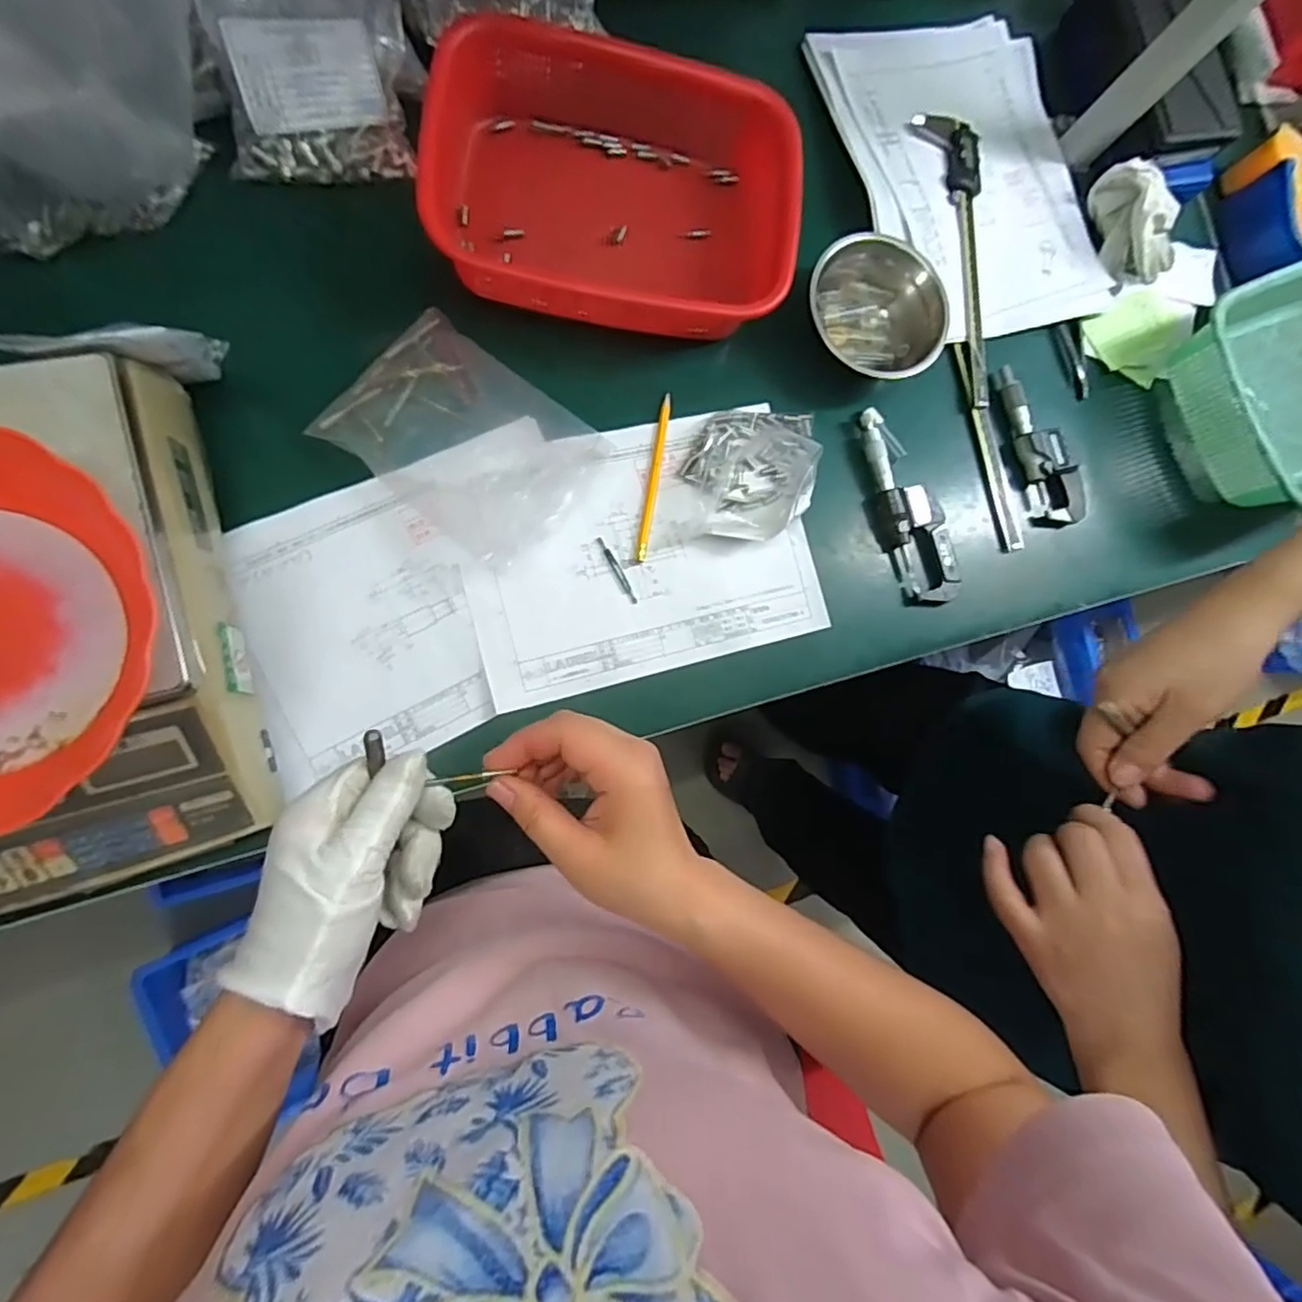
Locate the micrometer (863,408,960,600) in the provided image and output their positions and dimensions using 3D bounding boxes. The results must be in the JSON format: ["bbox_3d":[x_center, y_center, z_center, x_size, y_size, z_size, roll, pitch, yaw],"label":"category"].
[{"bbox_3d":[0.239,-0.134,0.591,0.060,0.025,0.180,-15,89,-13],"label":"micrometer"}]

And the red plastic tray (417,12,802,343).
[{"bbox_3d":[-0.029,-0.388,0.529,0.288,0.074,0.230,5,85,-12],"label":"red plastic tray"}]

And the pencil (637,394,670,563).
[{"bbox_3d":[0.003,-0.148,0.549,0.009,0.004,0.143,10,84,-11],"label":"pencil"}]

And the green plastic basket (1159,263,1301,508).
[{"bbox_3d":[0.658,-0.283,0.647,0.279,0.086,0.193,-27,92,-13],"label":"green plastic basket"}]

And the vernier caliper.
[{"bbox_3d":[0.311,-0.303,0.614,0.061,0.020,0.414,-9,88,-12],"label":"vernier caliper"}]

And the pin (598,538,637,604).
[{"bbox_3d":[-0.028,-0.068,0.541,0.007,0.004,0.061,-30,92,-12],"label":"pin"}]

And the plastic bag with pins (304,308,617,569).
[{"bbox_3d":[-0.147,-0.170,0.512,0.183,0.019,0.136,39,79,-7],"label":"plastic bag with pins"}]

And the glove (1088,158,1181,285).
[{"bbox_3d":[0.477,-0.421,0.629,0.043,0.058,0.111,-24,91,-13],"label":"glove"}]

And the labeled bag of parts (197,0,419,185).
[{"bbox_3d":[-0.262,-0.457,0.498,0.137,0.056,0.147,-5,87,-12],"label":"labeled bag of parts"}]

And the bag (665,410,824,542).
[{"bbox_3d":[0.083,-0.157,0.547,0.111,0.044,0.125,10,85,-10],"label":"bag"}]

